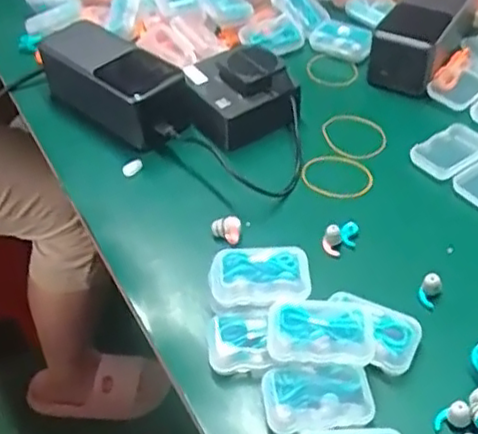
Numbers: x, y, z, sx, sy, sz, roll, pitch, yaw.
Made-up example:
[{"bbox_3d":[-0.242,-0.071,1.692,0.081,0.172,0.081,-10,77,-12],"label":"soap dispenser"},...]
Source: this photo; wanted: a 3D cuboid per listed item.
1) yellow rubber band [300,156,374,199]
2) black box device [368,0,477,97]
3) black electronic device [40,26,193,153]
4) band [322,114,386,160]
[{"bbox_3d":[0.069,-0.028,0.468,0.050,0.004,0.043,0,49,0],"label":"yellow rubber band"},{"bbox_3d":[0.159,-0.159,0.559,0.055,0.044,0.130,25,52,24],"label":"black box device"},{"bbox_3d":[-0.096,-0.101,0.509,0.143,0.046,0.060,35,56,30],"label":"black electronic device"},{"bbox_3d":[0.088,-0.061,0.499,0.048,0.004,0.052,-9,50,-14],"label":"band"}]

